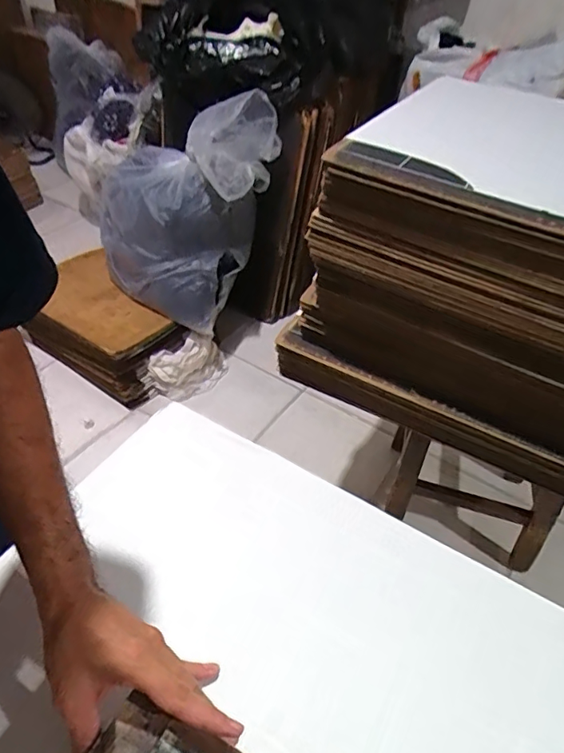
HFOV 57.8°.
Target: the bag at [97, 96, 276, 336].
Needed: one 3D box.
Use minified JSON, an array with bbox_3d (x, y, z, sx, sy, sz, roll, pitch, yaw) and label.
[{"bbox_3d":[-0.355,-0.586,1.711,0.508,0.590,0.438,23,47,21],"label":"bag"}]

